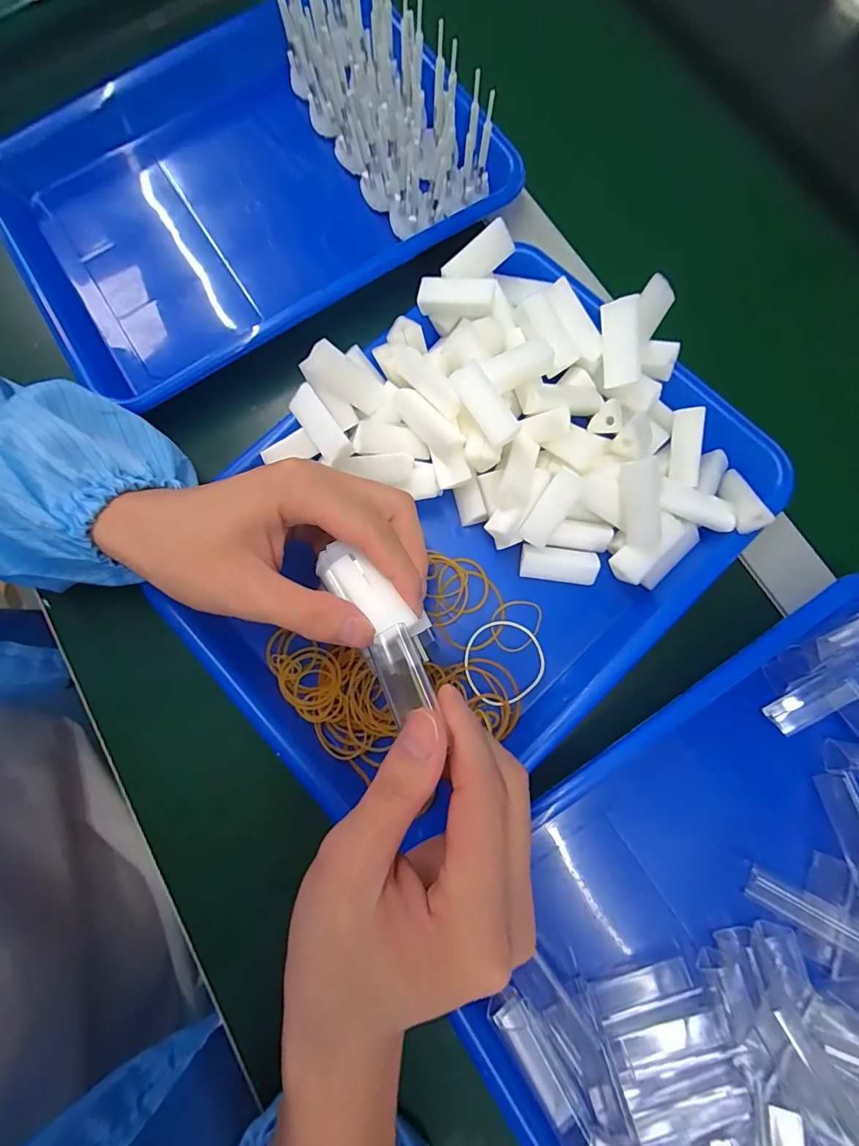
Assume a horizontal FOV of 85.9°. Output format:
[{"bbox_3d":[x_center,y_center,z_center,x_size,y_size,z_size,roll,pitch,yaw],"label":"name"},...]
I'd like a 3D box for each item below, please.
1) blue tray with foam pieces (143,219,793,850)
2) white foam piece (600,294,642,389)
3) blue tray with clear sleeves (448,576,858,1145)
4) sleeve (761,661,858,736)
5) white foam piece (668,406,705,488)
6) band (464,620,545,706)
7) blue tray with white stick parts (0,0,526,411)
[{"bbox_3d":[0.020,-0.030,0.269,0.342,0.053,0.242,-42,82,-6],"label":"blue tray with foam pieces"},{"bbox_3d":[0.109,-0.131,0.264,0.018,0.012,0.045,-7,103,0],"label":"white foam piece"},{"bbox_3d":[0.182,0.180,0.230,0.324,0.062,0.240,-34,81,-5],"label":"blue tray with clear sleeves"},{"bbox_3d":[0.216,0.069,0.256,0.054,0.006,0.018,-37,80,13],"label":"sleeve"},{"bbox_3d":[0.153,-0.075,0.275,0.014,0.011,0.045,-8,110,0],"label":"white foam piece"},{"bbox_3d":[0.044,0.053,0.276,0.048,0.004,0.047,0,80,1],"label":"band"},{"bbox_3d":[-0.135,-0.271,0.331,0.321,0.076,0.241,-33,81,-5],"label":"blue tray with white stick parts"}]

